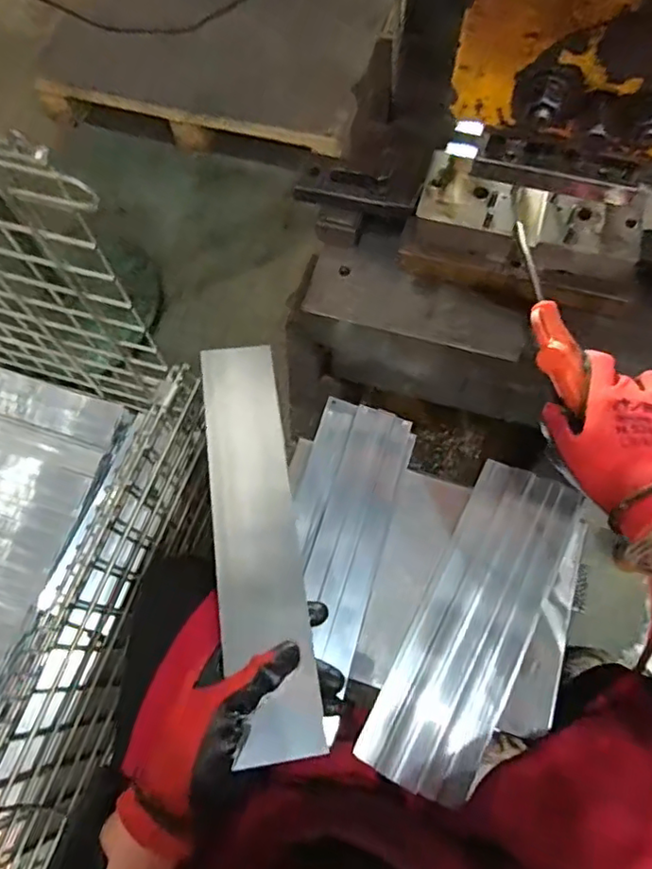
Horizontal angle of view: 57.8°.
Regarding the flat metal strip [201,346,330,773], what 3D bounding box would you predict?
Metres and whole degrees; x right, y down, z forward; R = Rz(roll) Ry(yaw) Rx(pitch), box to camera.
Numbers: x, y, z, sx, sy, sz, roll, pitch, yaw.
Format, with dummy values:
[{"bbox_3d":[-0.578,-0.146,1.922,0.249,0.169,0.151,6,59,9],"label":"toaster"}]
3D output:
[{"bbox_3d":[-0.055,0.066,0.453,0.063,0.009,0.324,-6,61,-7],"label":"flat metal strip"}]

